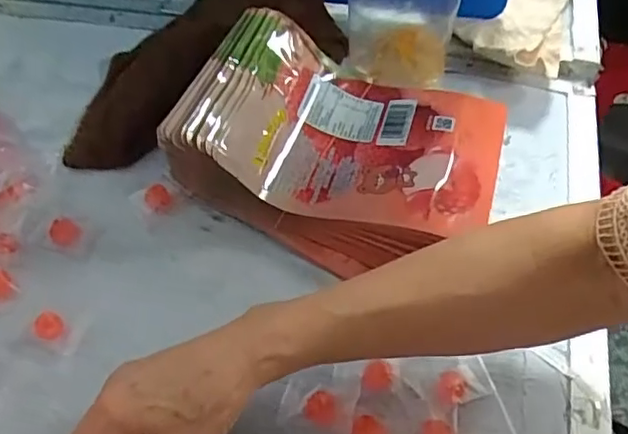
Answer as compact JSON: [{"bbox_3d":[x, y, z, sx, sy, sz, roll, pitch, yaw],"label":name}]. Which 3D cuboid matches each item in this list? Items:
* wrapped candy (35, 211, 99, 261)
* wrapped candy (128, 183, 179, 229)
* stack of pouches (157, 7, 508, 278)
[{"bbox_3d":[-0.202,0.011,0.485,0.053,0.008,0.033,13,54,12],"label":"wrapped candy"},{"bbox_3d":[-0.131,-0.013,0.498,0.033,0.009,0.036,-28,56,-18],"label":"wrapped candy"},{"bbox_3d":[0.029,-0.069,0.481,0.244,0.093,0.189,22,56,18],"label":"stack of pouches"}]

